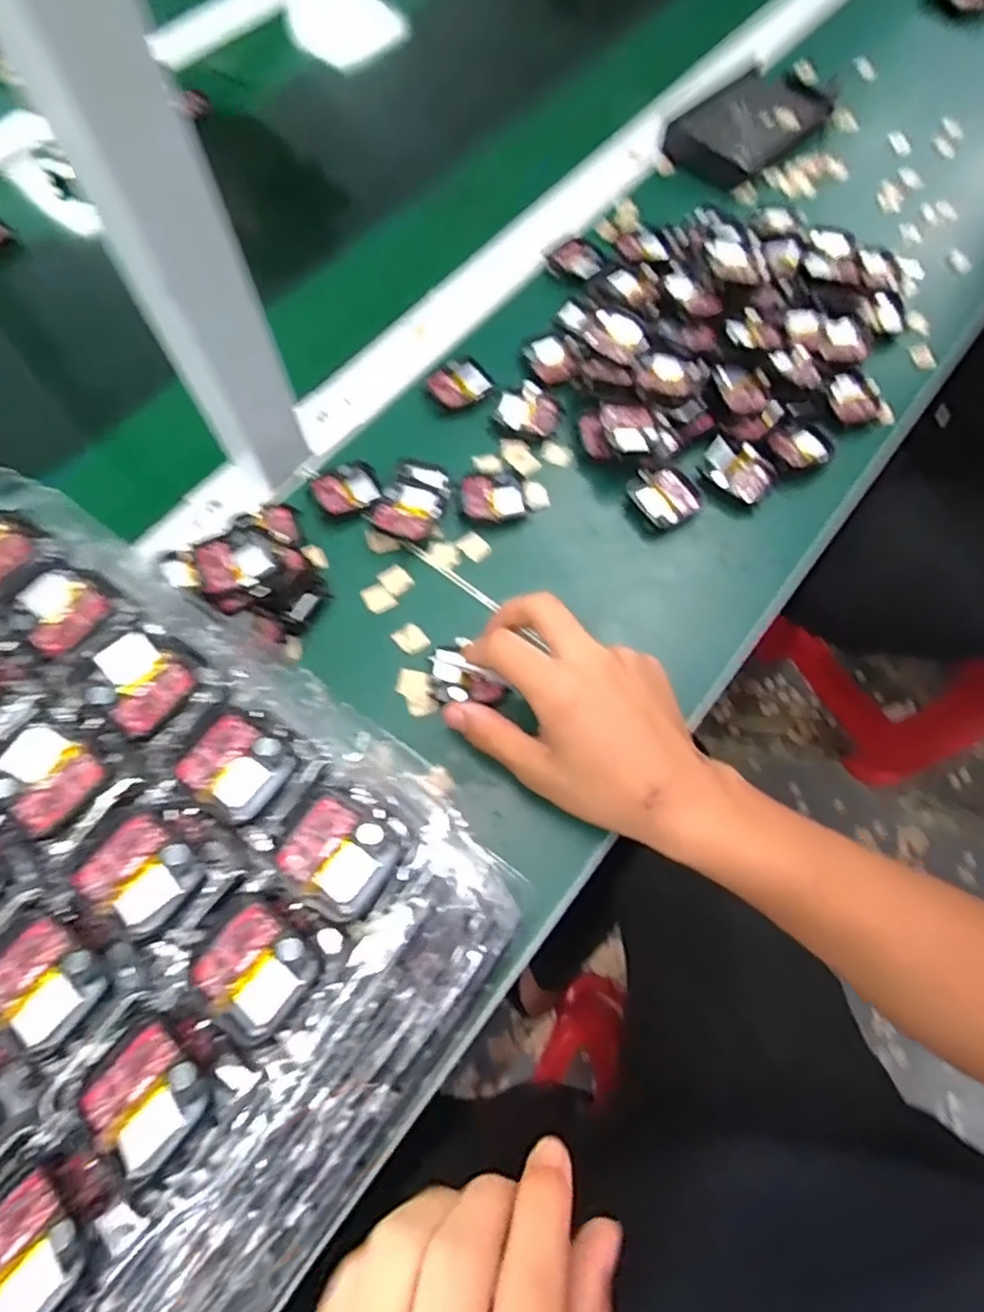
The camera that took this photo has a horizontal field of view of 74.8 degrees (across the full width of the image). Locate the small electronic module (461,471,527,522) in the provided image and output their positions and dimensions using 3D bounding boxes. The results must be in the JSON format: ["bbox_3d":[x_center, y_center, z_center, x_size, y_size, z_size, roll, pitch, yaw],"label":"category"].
[{"bbox_3d":[0.001,-0.104,0.423,0.040,0.007,0.034,-4,68,-1],"label":"small electronic module"}]

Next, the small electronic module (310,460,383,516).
[{"bbox_3d":[-0.094,-0.108,0.422,0.042,0.011,0.037,-25,70,-9],"label":"small electronic module"}]

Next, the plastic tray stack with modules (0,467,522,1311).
[{"bbox_3d":[-0.185,0.112,0.282,0.324,0.110,0.276,36,73,14],"label":"plastic tray stack with modules"}]

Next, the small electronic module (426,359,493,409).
[{"bbox_3d":[-0.023,-0.192,0.457,0.039,0.007,0.038,-43,74,-15],"label":"small electronic module"}]

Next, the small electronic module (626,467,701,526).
[{"bbox_3d":[0.114,-0.106,0.422,0.041,0.010,0.040,-35,72,-12],"label":"small electronic module"}]

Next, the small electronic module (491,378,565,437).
[{"bbox_3d":[0.026,-0.171,0.448,0.043,0.008,0.037,27,71,11],"label":"small electronic module"}]

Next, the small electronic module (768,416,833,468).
[{"bbox_3d":[0.212,-0.145,0.437,0.042,0.009,0.035,-31,71,-11],"label":"small electronic module"}]

